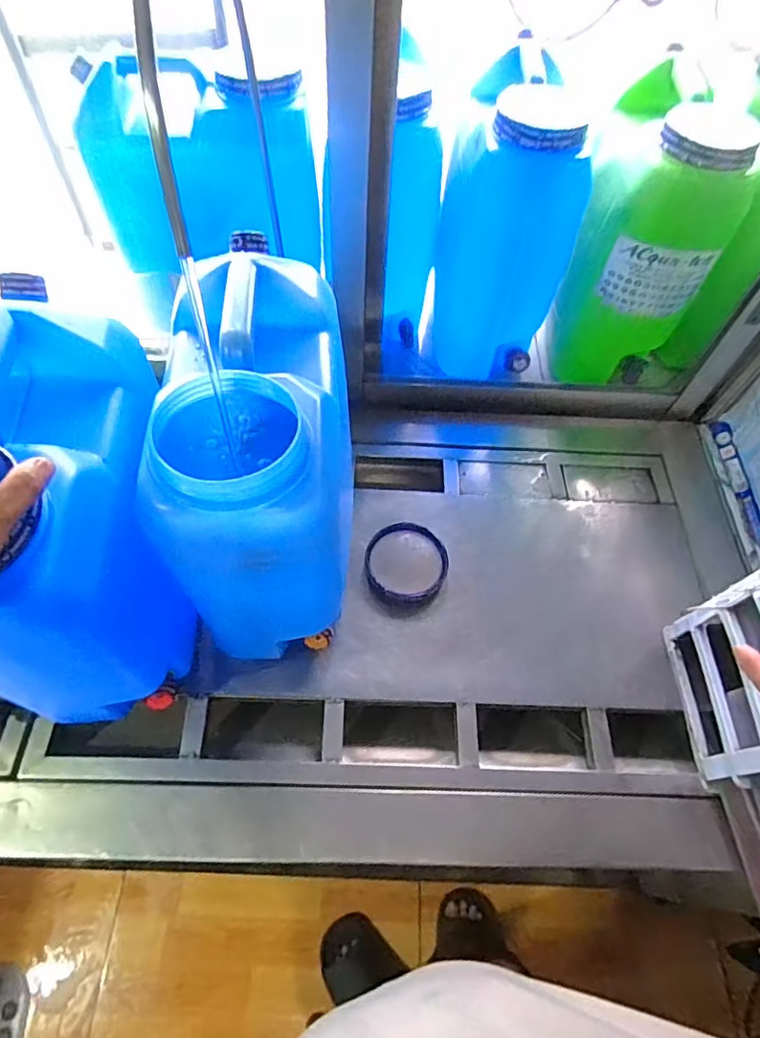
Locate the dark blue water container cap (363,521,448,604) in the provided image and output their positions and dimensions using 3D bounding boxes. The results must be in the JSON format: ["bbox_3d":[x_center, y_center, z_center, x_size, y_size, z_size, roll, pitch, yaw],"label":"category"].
[{"bbox_3d":[0.039,0.064,0.818,0.120,0.028,0.120,-6,60,-6],"label":"dark blue water container cap"}]

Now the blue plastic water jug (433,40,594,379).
[{"bbox_3d":[0.201,-0.453,0.895,0.208,0.394,0.240,15,60,6],"label":"blue plastic water jug"}]

